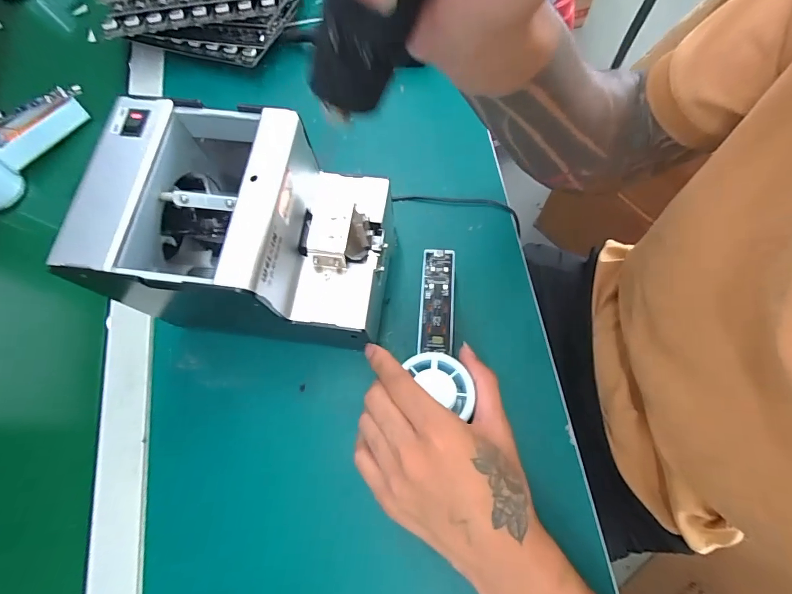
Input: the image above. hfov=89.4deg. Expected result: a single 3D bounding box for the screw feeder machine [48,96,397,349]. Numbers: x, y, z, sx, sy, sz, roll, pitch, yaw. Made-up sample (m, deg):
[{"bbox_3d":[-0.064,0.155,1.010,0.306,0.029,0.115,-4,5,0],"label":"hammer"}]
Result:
[{"bbox_3d":[-0.103,-0.048,0.296,0.175,0.127,0.129,16,78,3],"label":"screw feeder machine"}]

